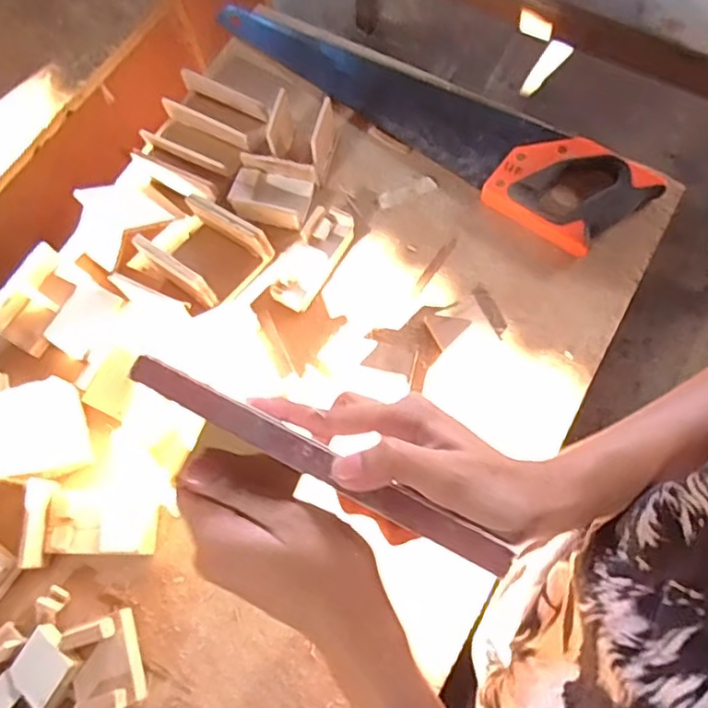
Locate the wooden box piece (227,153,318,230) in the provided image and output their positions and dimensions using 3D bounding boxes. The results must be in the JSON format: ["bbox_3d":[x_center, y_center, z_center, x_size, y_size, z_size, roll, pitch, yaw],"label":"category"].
[{"bbox_3d":[-0.084,-0.167,0.649,0.079,0.032,0.060,13,73,8],"label":"wooden box piece"}]

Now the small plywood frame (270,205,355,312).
[{"bbox_3d":[-0.040,-0.097,0.623,0.046,0.015,0.110,34,78,-13],"label":"small plywood frame"}]

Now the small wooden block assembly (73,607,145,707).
[{"bbox_3d":[-0.202,0.252,0.515,0.050,0.032,0.069,-17,71,-2],"label":"small wooden block assembly"}]

